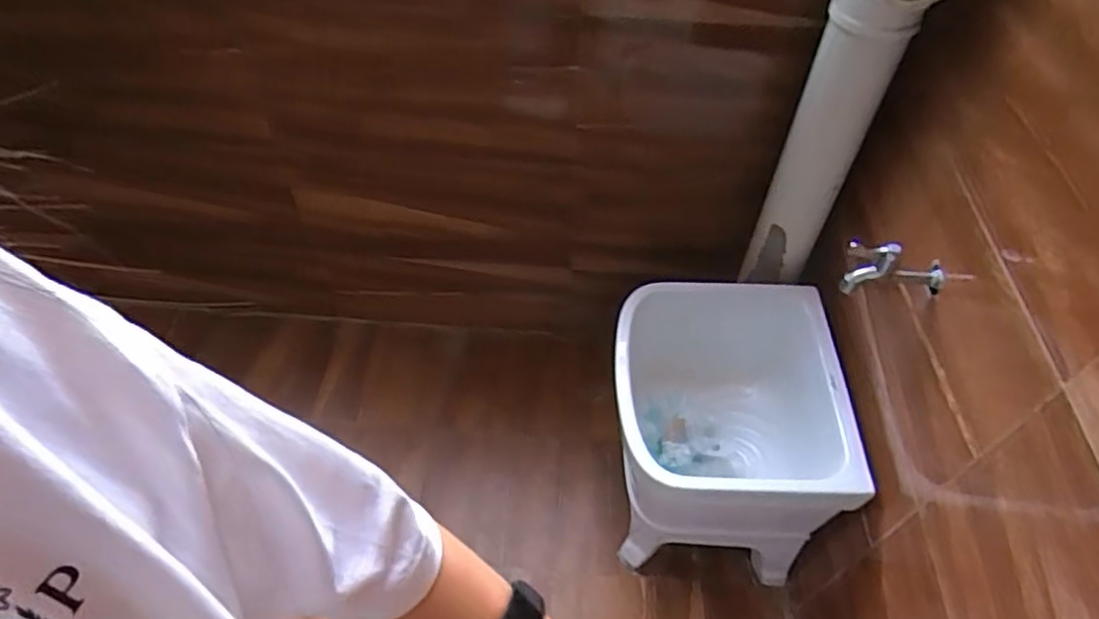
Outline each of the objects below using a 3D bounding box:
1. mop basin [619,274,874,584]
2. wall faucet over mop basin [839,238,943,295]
[{"bbox_3d":[0.300,0.237,1.217,0.373,0.420,0.410,3,51,2],"label":"mop basin"},{"bbox_3d":[0.462,-0.054,0.877,0.144,0.078,0.039,8,50,-10],"label":"wall faucet over mop basin"}]

